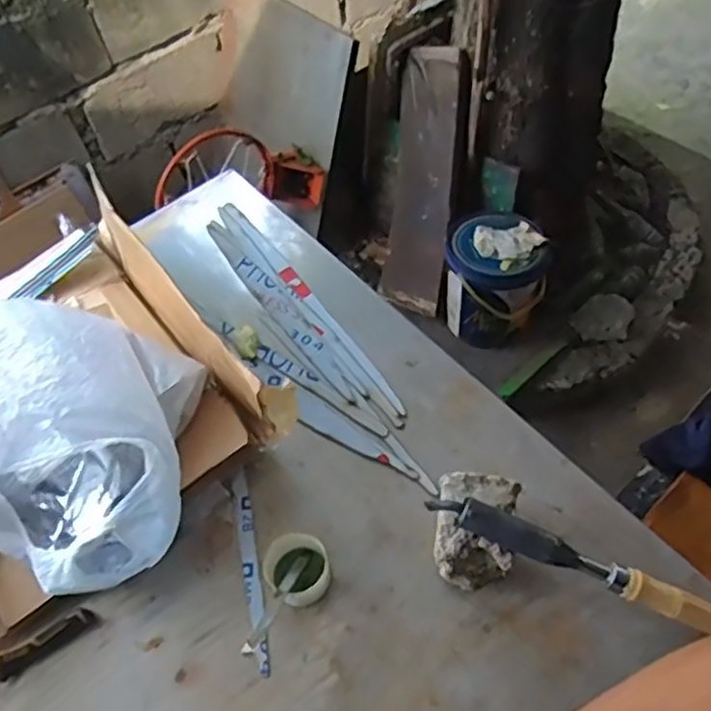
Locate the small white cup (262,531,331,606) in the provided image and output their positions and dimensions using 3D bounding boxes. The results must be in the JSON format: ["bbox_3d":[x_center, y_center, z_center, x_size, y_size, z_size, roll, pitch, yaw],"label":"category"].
[{"bbox_3d":[-0.063,0.229,0.732,0.068,0.057,0.074,-2,56,3],"label":"small white cup"}]

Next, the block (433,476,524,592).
[{"bbox_3d":[0.129,0.188,0.725,0.087,0.083,0.108,3,57,6],"label":"block"}]

